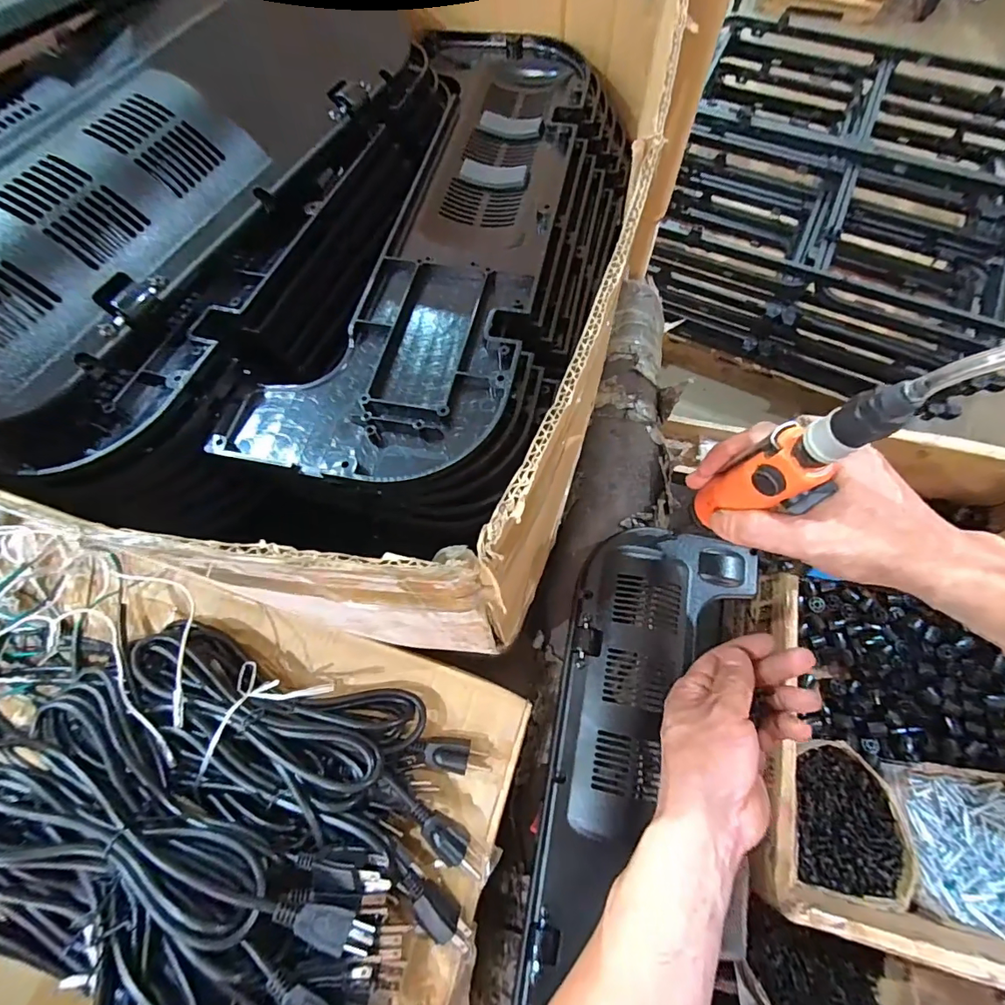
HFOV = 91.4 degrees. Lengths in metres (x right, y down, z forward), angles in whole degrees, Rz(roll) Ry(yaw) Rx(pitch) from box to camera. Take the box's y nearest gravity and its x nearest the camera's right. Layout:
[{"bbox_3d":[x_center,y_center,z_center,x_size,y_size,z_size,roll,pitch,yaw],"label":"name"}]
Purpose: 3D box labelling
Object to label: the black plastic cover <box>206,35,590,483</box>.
[{"bbox_3d":[-0.037,-0.226,0.378,0.168,0.038,0.480,12,71,7],"label":"black plastic cover"}]

